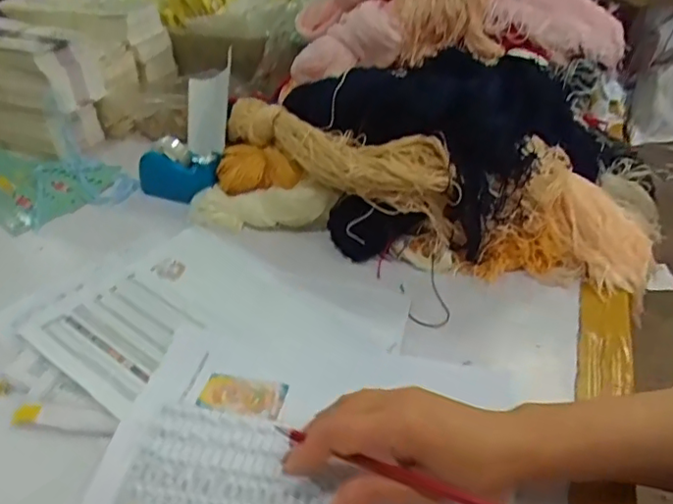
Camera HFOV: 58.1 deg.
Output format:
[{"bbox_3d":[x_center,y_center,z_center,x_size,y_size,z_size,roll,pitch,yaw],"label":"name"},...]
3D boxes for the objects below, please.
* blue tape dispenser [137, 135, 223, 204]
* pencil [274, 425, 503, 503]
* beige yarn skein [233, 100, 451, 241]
[{"bbox_3d":[-0.193,-0.103,0.760,0.116,0.072,0.055,20,41,27],"label":"blue tape dispenser"},{"bbox_3d":[0.035,0.138,0.387,0.184,0.011,0.007,10,37,30],"label":"pencil"},{"bbox_3d":[-0.023,-0.112,0.669,0.337,0.069,0.069,26,45,34],"label":"beige yarn skein"}]

